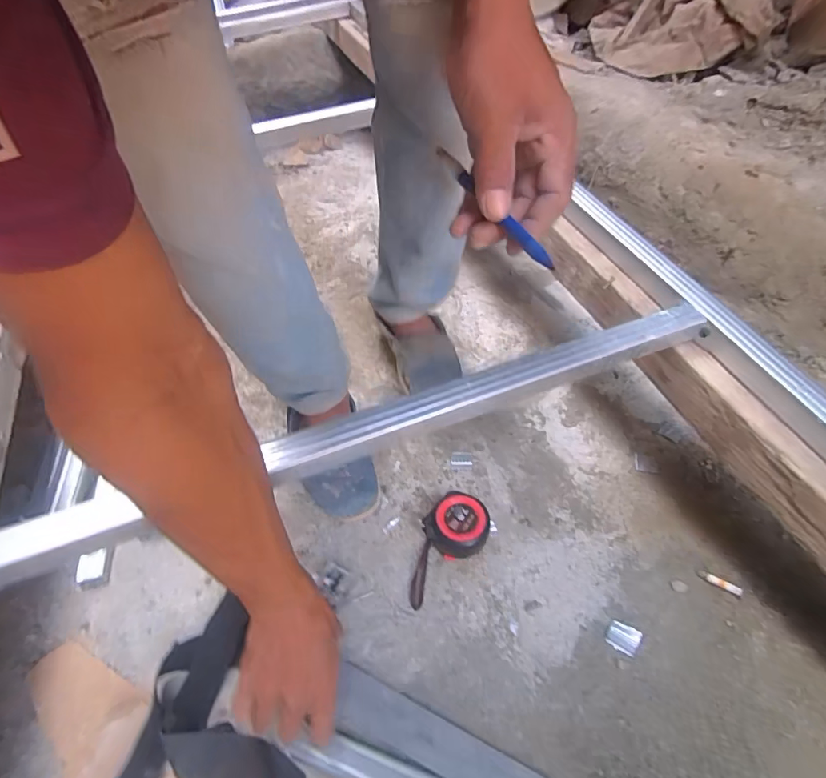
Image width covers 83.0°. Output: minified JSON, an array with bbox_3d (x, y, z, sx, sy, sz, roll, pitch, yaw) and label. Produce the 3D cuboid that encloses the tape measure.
[{"bbox_3d":[0.032,0.184,0.543,0.072,0.046,0.129,32,58,27],"label":"tape measure"}]

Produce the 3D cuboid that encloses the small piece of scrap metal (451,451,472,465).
[{"bbox_3d":[0.067,0.096,0.648,0.029,0.004,0.022,3,48,3],"label":"small piece of scrap metal"}]

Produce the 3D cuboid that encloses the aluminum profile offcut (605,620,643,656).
[{"bbox_3d":[0.222,0.262,0.493,0.030,0.004,0.028,25,53,21],"label":"aluminum profile offcut"}]

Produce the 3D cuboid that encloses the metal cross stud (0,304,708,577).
[{"bbox_3d":[-0.050,0.041,0.395,0.722,0.030,0.042,-19,51,-11],"label":"metal cross stud"}]

